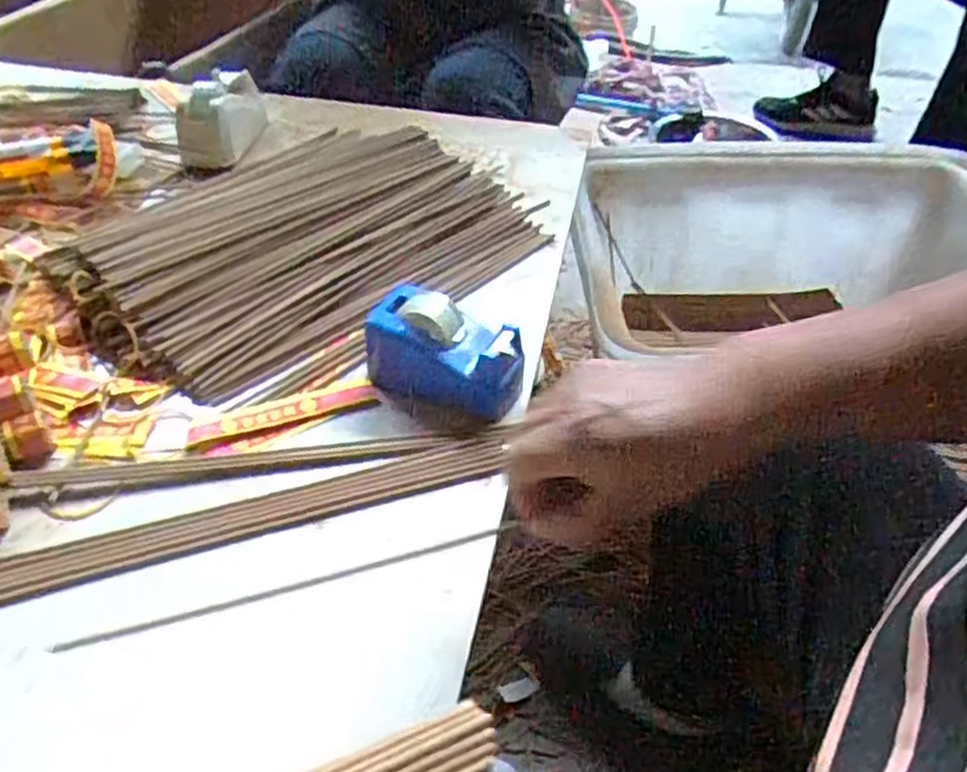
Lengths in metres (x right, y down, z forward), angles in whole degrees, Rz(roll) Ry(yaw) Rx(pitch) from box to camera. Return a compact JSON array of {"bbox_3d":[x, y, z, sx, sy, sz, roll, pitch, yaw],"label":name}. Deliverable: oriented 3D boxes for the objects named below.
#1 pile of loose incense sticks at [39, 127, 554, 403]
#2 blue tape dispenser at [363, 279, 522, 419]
[{"bbox_3d":[-0.151,-0.143,0.622,0.368,0.043,0.289,-32,53,-31],"label":"pile of loose incense sticks"},{"bbox_3d":[-0.025,-0.022,0.485,0.106,0.055,0.056,22,47,19],"label":"blue tape dispenser"}]

